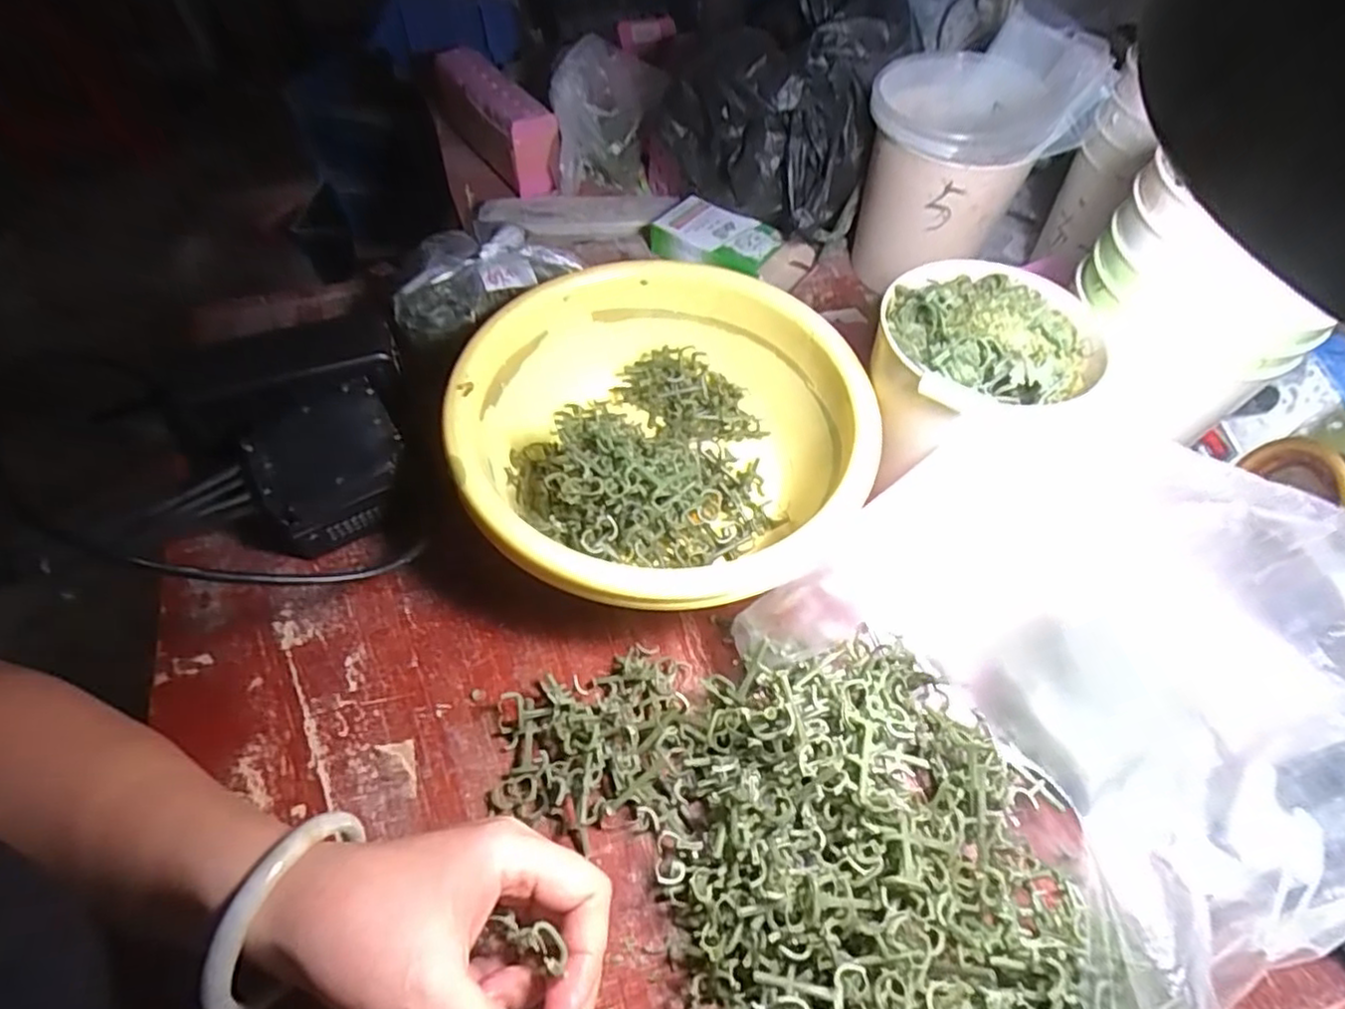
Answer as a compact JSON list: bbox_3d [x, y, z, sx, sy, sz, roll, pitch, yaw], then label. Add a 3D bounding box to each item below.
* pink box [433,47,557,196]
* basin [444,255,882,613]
[{"bbox_3d":[-0.184,-0.388,0.661,0.045,0.083,0.201,-30,61,-20],"label":"pink box"},{"bbox_3d":[-0.008,-0.032,0.388,0.215,0.091,0.221,1,55,-1],"label":"basin"}]

